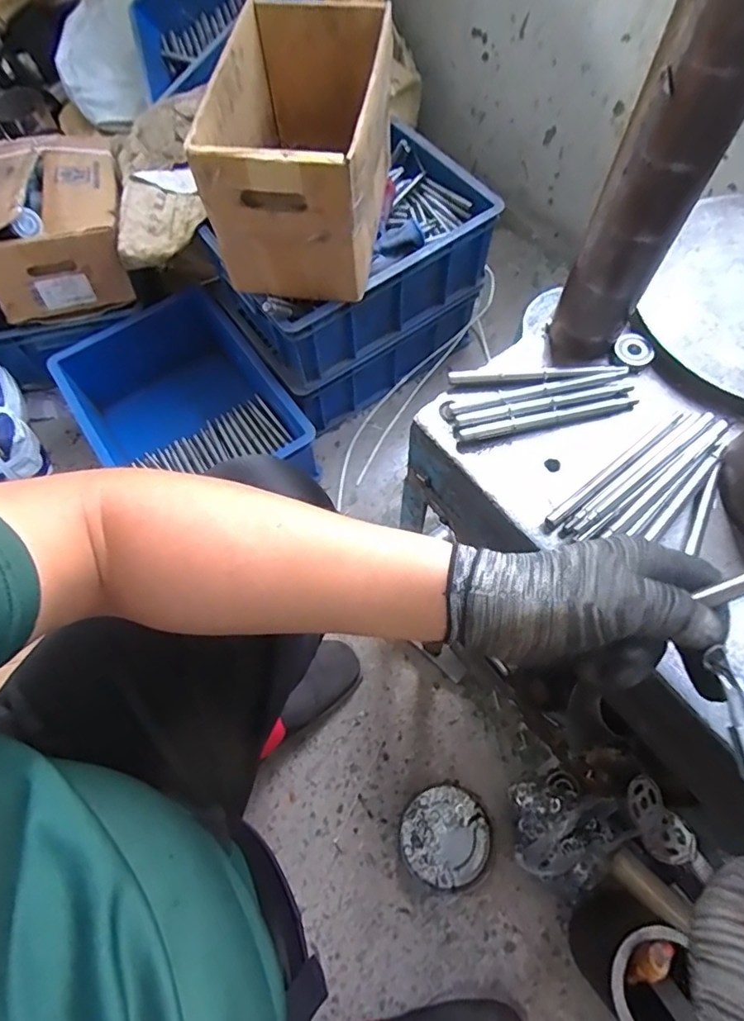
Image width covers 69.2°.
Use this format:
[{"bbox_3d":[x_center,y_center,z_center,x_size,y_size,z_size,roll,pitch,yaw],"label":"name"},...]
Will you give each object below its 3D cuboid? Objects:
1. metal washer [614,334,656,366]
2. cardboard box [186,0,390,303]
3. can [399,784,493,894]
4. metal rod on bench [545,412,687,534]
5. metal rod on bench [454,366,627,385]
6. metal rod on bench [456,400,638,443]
[{"bbox_3d":[0.245,-0.149,0.502,0.030,0.005,0.034,-32,73,7],"label":"metal washer"},{"bbox_3d":[-0.082,-0.483,0.724,0.195,0.195,0.314,9,67,5],"label":"cardboard box"},{"bbox_3d":[0.099,0.444,0.734,0.119,0.014,0.117,0,67,1],"label":"can"},{"bbox_3d":[0.208,-0.037,0.458,0.166,0.008,0.011,-37,71,-14],"label":"metal rod on bench"},{"bbox_3d":[0.150,-0.121,0.488,0.157,0.010,0.015,-2,67,0],"label":"metal rod on bench"},{"bbox_3d":[0.157,-0.081,0.480,0.164,0.010,0.012,-11,67,-4],"label":"metal rod on bench"}]

